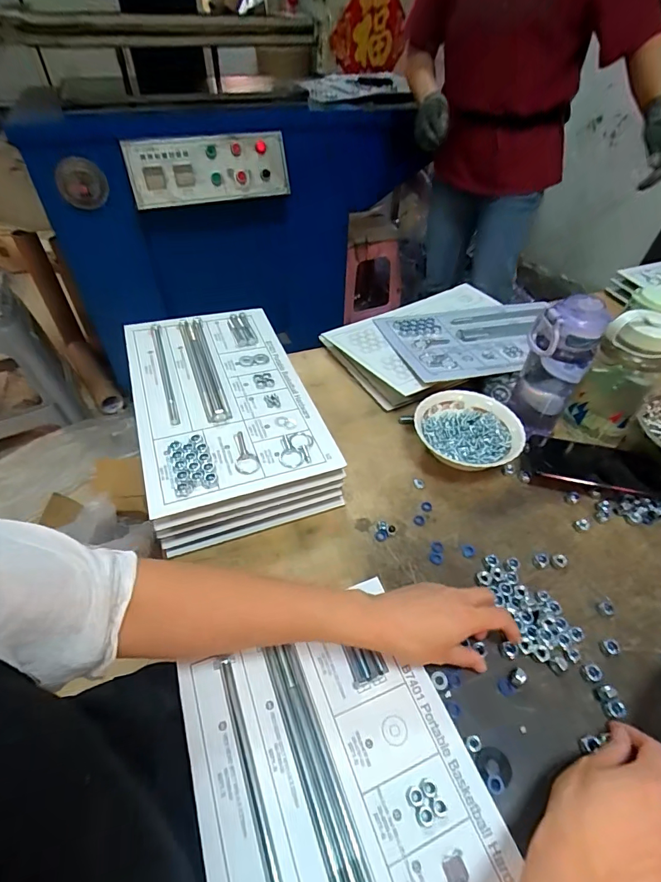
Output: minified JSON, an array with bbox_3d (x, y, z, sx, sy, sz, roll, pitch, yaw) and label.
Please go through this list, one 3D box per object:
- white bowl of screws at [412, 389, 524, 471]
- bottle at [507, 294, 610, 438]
[{"bbox_3d":[0.193,-0.009,0.617,0.140,0.054,0.134,1,47,-1],"label":"white bowl of screws"},{"bbox_3d":[0.302,-0.093,0.595,0.078,0.208,0.070,28,52,22],"label":"bottle"}]

